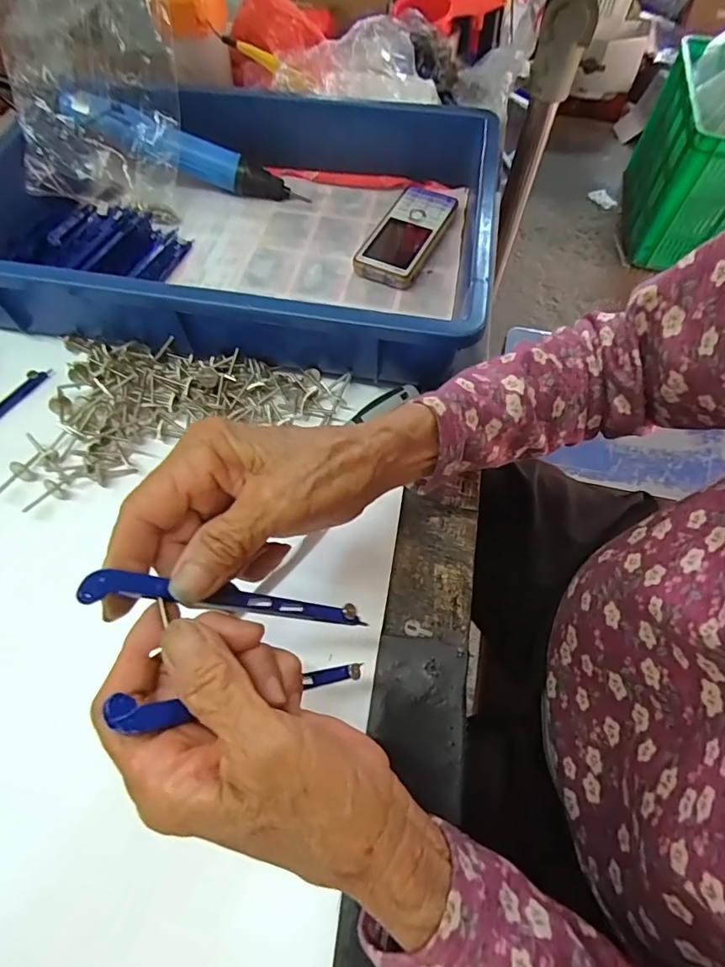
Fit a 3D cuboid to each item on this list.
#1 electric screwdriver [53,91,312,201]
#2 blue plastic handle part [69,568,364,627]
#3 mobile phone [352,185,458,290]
[{"bbox_3d":[-0.167,-0.317,0.471,0.229,0.042,0.041,14,59,-17],"label":"electric screwdriver"},{"bbox_3d":[-0.051,0.050,0.207,0.119,0.005,0.012,17,55,-32],"label":"blue plastic handle part"},{"bbox_3d":[0.042,-0.232,0.459,0.056,0.021,0.127,23,63,11],"label":"mobile phone"}]

